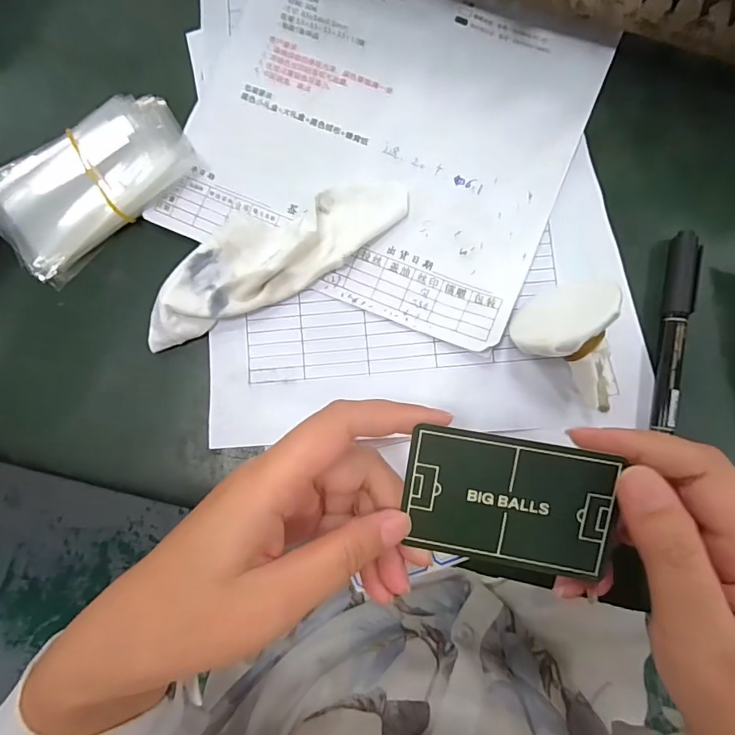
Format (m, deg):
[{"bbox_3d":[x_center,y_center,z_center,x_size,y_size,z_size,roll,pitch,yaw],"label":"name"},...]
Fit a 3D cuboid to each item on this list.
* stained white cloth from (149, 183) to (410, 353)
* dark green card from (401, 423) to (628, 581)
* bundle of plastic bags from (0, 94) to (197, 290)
[{"bbox_3d":[-0.050,-0.061,0.247,0.154,0.018,0.045,-23,84,0],"label":"stained white cloth"},{"bbox_3d":[0.057,0.055,0.188,0.082,0.005,0.053,9,98,6],"label":"dark green card"},{"bbox_3d":[-0.154,-0.104,0.256,0.114,0.017,0.062,-40,84,-2],"label":"bundle of plastic bags"}]

